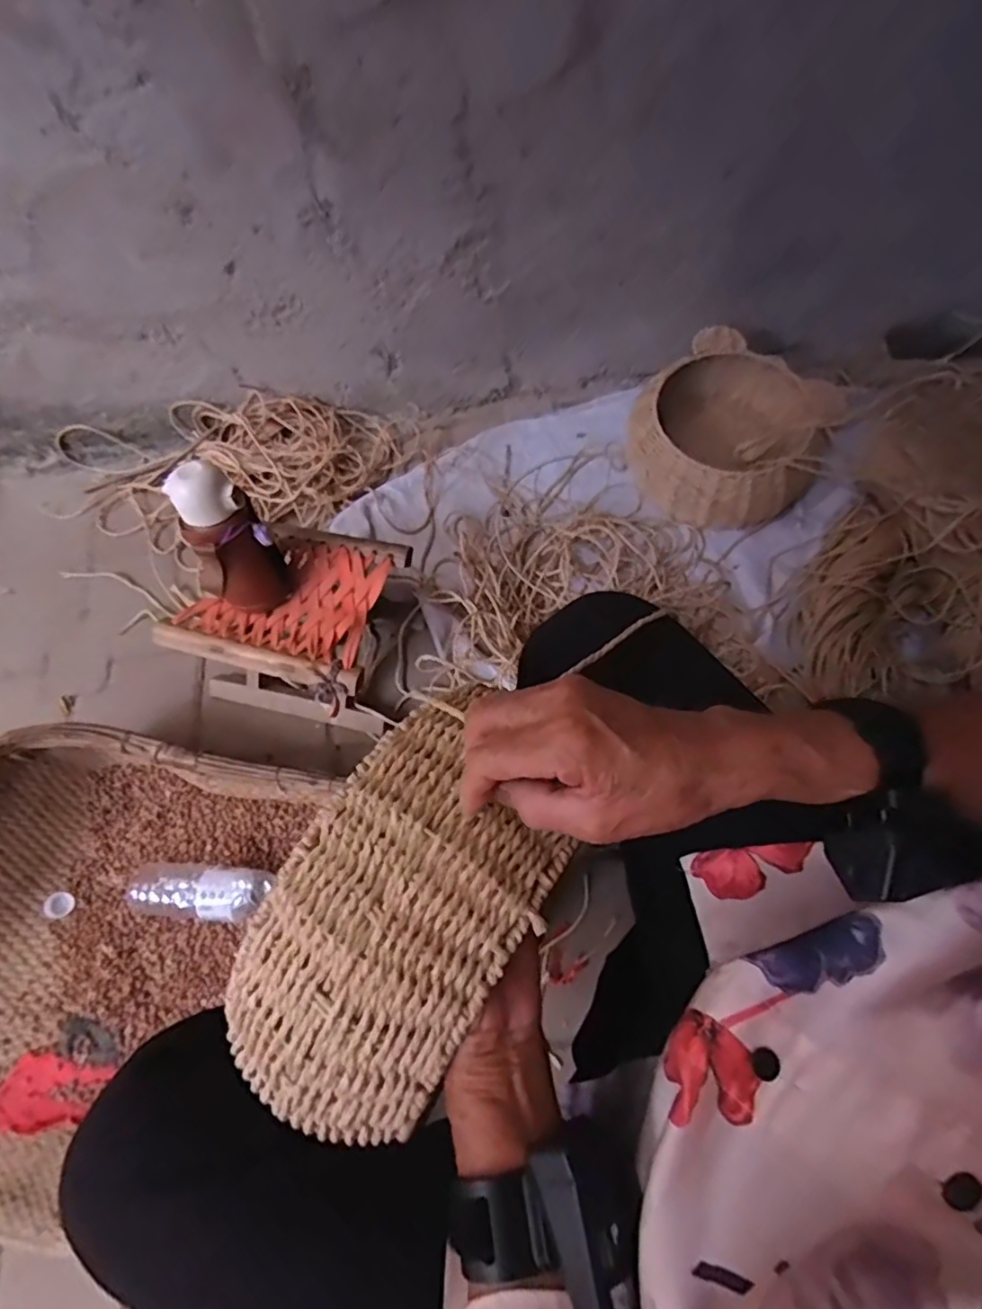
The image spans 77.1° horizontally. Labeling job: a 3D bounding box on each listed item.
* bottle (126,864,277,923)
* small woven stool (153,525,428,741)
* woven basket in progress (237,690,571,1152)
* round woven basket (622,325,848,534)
[{"bbox_3d":[-0.383,0.305,0.795,0.200,0.058,0.066,3,66,2],"label":"bottle"},{"bbox_3d":[-0.260,-0.042,0.894,0.289,0.183,0.263,14,67,9],"label":"small woven stool"},{"bbox_3d":[-0.048,0.140,0.334,0.122,0.074,0.225,30,71,15],"label":"woven basket in progress"},{"bbox_3d":[0.402,-0.354,1.090,0.296,0.213,0.328,23,69,11],"label":"round woven basket"}]

